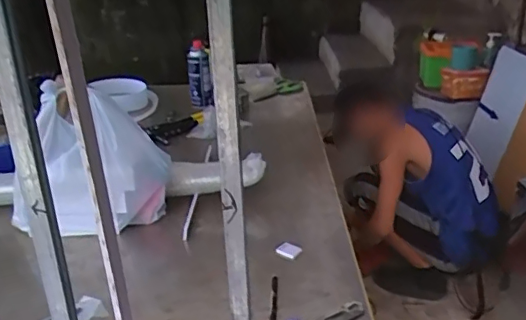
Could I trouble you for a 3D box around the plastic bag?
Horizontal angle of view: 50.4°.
[{"bbox_3d":[-0.315,0.001,0.992,0.282,0.252,0.139,-7,25,-14],"label":"plastic bag"}]

